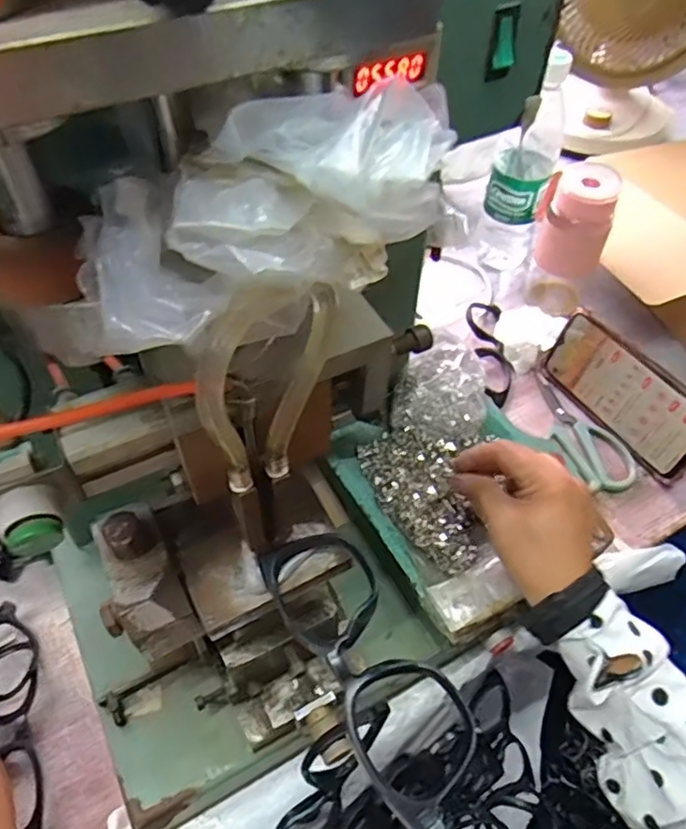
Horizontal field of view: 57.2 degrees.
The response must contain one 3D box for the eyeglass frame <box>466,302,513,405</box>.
[{"bbox_3d":[0.152,-0.068,0.650,0.042,0.024,0.151,1,51,0],"label":"eyeglass frame"}]

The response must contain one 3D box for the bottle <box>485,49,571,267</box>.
[{"bbox_3d":[0.192,-0.261,0.671,0.063,0.223,0.065,15,52,11],"label":"bottle"}]

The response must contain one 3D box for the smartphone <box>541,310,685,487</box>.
[{"bbox_3d":[0.256,-0.022,0.574,0.008,0.080,0.165,-13,51,-34],"label":"smartphone"}]

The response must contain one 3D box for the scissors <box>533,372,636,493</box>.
[{"bbox_3d":[0.221,0.012,0.594,0.057,0.011,0.144,-16,53,-13],"label":"scissors"}]

